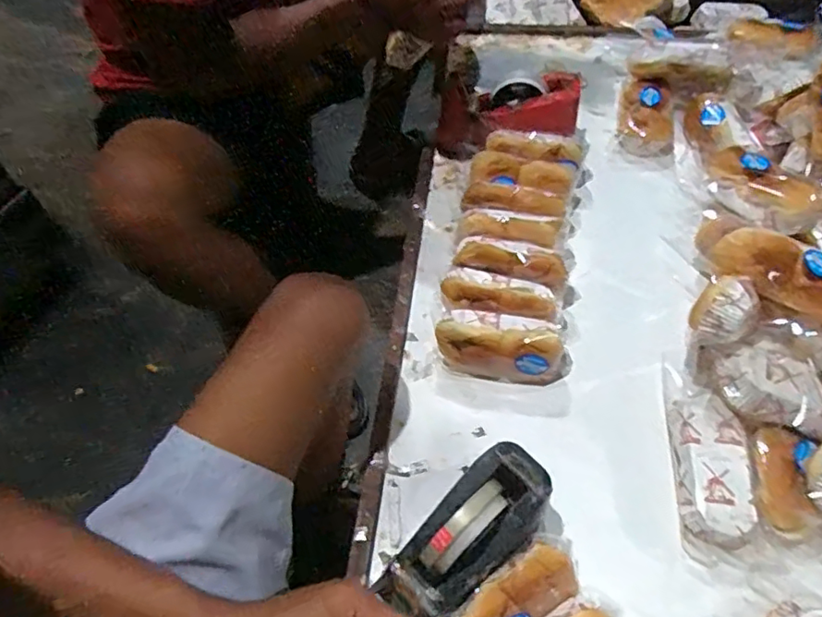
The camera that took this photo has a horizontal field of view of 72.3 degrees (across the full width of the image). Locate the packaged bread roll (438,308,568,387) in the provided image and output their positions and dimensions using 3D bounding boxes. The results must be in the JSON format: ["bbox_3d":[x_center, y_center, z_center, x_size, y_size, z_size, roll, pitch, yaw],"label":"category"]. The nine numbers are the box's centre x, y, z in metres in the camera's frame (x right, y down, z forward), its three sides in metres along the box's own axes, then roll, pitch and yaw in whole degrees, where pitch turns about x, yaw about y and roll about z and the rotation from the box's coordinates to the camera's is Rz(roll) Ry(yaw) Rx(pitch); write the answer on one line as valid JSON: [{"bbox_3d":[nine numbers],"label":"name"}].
[{"bbox_3d":[0.110,0.046,0.657,0.151,0.067,0.054,9,60,9],"label":"packaged bread roll"}]

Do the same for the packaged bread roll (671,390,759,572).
[{"bbox_3d":[0.305,0.168,0.563,0.070,0.039,0.160,3,71,6],"label":"packaged bread roll"}]

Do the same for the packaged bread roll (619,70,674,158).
[{"bbox_3d":[0.359,-0.296,0.849,0.078,0.059,0.136,10,60,10],"label":"packaged bread roll"}]

